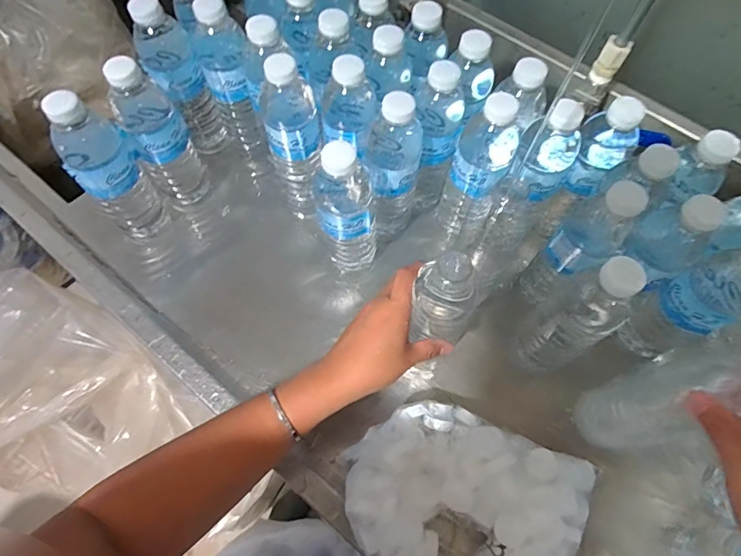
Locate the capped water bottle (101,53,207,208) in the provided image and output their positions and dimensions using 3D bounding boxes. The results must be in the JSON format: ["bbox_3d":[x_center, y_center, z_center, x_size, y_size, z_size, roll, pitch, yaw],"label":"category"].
[{"bbox_3d":[-0.245,-0.165,0.525,0.062,0.198,0.064,-28,69,-16],"label":"capped water bottle"}]

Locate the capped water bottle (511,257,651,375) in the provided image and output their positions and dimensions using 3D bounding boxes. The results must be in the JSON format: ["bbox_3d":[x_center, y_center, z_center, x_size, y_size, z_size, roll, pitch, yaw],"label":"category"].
[{"bbox_3d":[0.197,0.042,0.431,0.059,0.202,0.053,-28,69,-16],"label":"capped water bottle"}]

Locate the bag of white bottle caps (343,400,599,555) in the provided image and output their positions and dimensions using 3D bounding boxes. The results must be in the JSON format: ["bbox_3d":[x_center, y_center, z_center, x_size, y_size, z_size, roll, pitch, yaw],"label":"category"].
[{"bbox_3d":[0.095,0.216,0.442,0.197,0.062,0.210,-40,73,-19],"label":"bag of white bottle caps"}]

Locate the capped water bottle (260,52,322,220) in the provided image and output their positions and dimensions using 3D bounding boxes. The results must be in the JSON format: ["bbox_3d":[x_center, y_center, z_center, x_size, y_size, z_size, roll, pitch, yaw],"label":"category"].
[{"bbox_3d":[-0.087,-0.154,0.517,0.058,0.203,0.066,-10,65,-8],"label":"capped water bottle"}]

